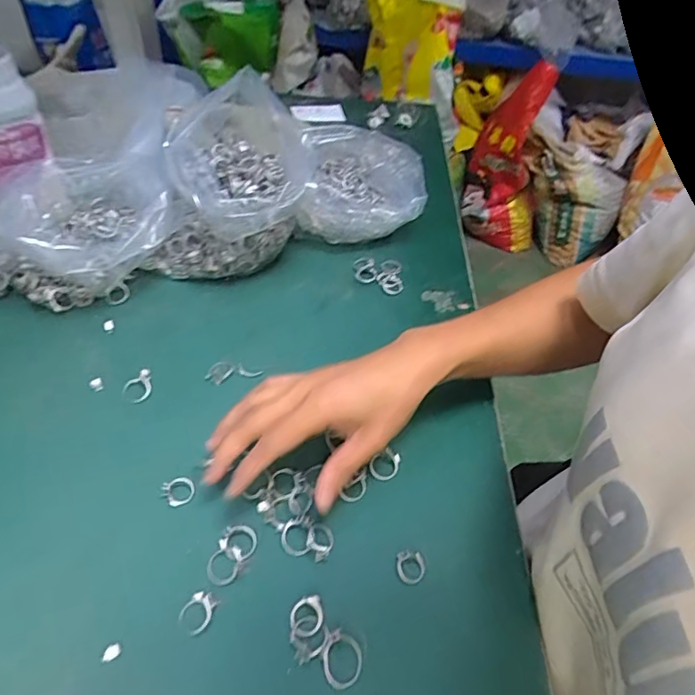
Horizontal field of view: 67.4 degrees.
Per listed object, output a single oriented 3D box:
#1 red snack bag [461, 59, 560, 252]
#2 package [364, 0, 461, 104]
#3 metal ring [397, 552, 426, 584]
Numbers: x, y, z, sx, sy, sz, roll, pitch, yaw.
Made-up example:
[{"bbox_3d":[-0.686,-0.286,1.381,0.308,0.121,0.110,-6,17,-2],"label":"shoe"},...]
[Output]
[{"bbox_3d":[0.547,-0.602,1.733,0.278,0.568,0.181,18,46,9],"label":"red snack bag"},{"bbox_3d":[0.179,-0.893,1.529,0.244,0.291,0.195,21,48,13],"label":"package"},{"bbox_3d":[0.041,0.140,0.332,0.018,0.004,0.019,3,46,-3],"label":"metal ring"}]

